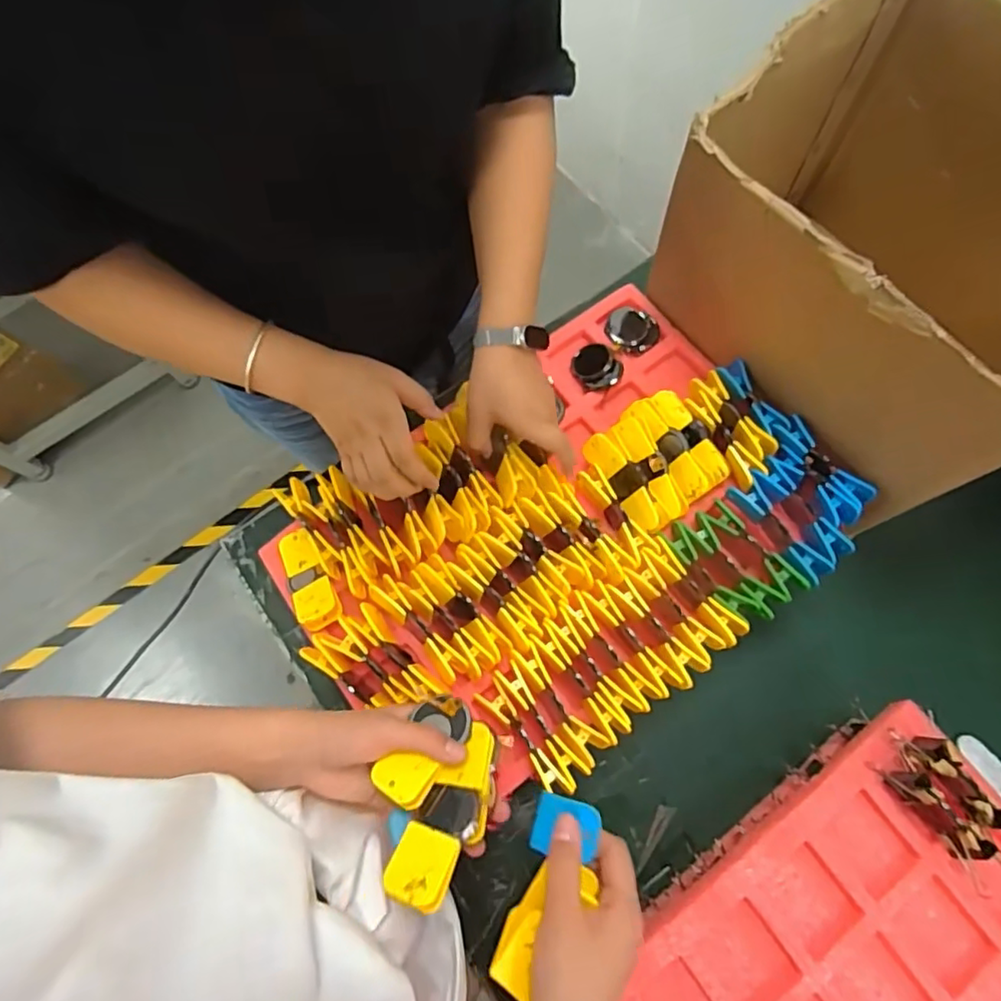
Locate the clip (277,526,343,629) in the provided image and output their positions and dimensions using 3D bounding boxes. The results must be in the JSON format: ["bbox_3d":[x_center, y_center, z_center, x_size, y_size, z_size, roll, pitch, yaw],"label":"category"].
[{"bbox_3d":[-0.188,0.076,0.584,0.039,0.018,0.106,-28,61,-7],"label":"clip"}]

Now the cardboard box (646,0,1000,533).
[{"bbox_3d":[0.381,-0.211,0.561,0.308,0.246,0.402,-34,71,-5],"label":"cardboard box"}]

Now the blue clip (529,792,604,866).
[{"bbox_3d":[0.044,0.216,0.398,0.045,0.010,0.035,13,75,4],"label":"blue clip"}]

